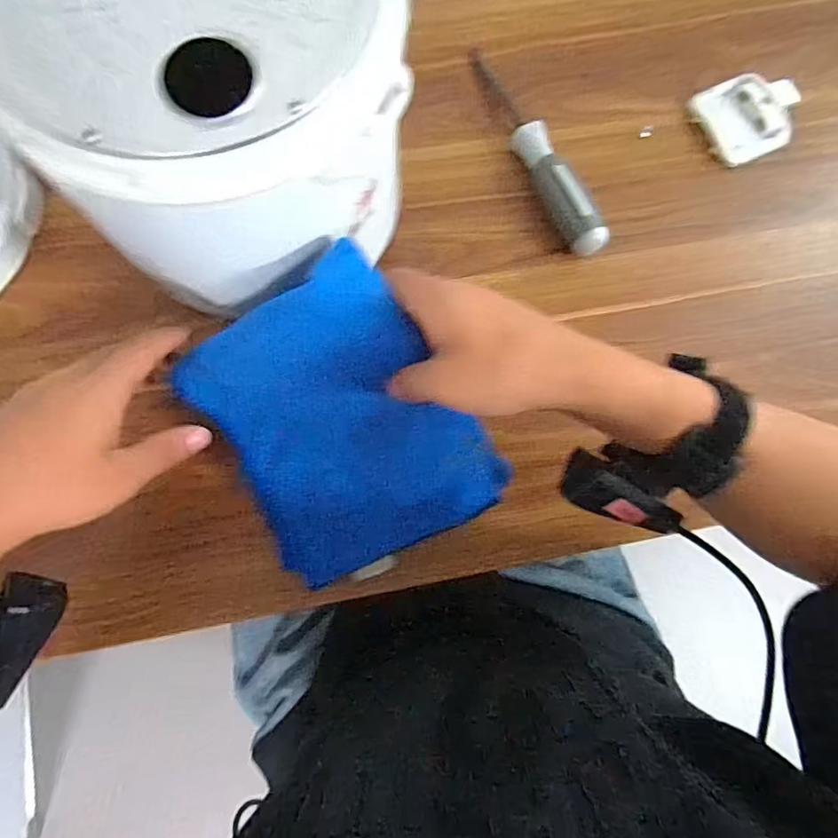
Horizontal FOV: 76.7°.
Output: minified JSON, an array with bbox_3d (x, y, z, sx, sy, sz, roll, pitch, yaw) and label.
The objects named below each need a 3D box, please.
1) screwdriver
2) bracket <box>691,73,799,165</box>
[{"bbox_3d":[0.094,-0.209,0.420,0.028,0.036,0.179,-24,81,-5],"label":"screwdriver"},{"bbox_3d":[0.277,-0.255,0.445,0.074,0.025,0.070,-26,81,-5],"label":"bracket"}]

